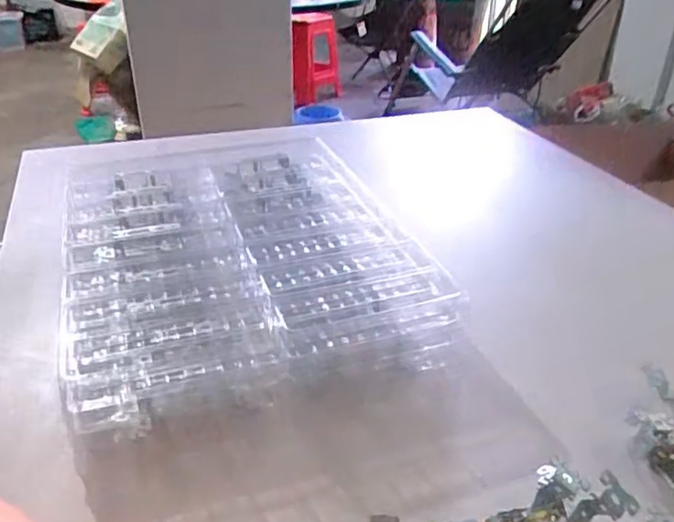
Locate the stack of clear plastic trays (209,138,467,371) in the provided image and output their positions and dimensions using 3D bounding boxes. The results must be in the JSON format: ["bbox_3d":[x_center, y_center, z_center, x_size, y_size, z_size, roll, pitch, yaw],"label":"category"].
[{"bbox_3d":[-0.023,-0.016,0.686,0.172,0.075,0.399,-10,32,-16],"label":"stack of clear plastic trays"}]

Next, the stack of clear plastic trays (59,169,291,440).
[{"bbox_3d":[-0.184,0.006,0.626,0.177,0.060,0.405,-10,36,-17],"label":"stack of clear plastic trays"}]

